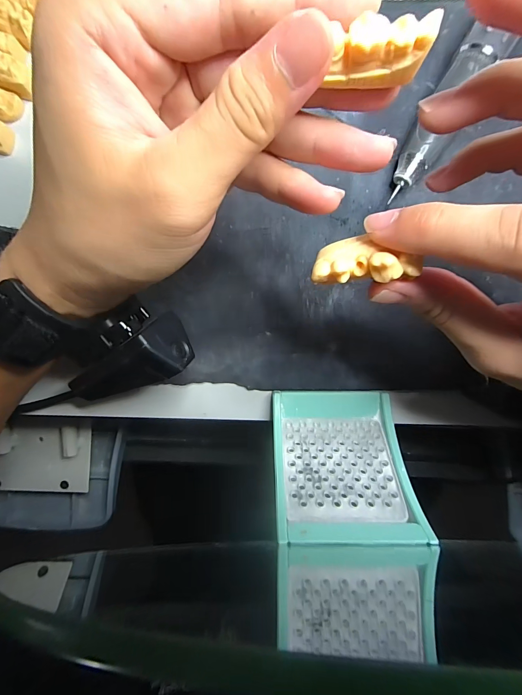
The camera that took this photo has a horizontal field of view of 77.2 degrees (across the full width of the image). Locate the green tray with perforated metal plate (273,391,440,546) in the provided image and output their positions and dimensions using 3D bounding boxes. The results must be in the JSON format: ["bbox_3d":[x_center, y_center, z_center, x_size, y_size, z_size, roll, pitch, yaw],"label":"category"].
[{"bbox_3d":[0.045,0.064,0.187,0.072,0.087,0.012,0,134,0],"label":"green tray with perforated metal plate"}]

